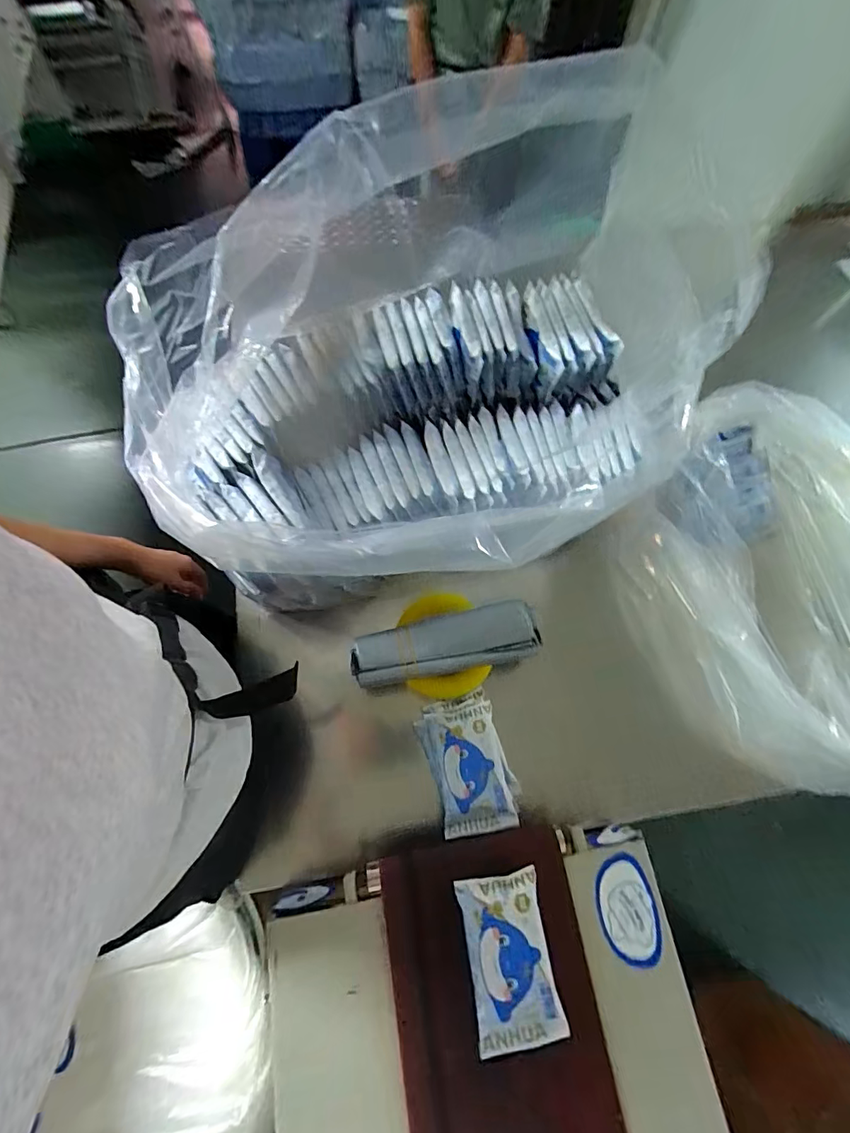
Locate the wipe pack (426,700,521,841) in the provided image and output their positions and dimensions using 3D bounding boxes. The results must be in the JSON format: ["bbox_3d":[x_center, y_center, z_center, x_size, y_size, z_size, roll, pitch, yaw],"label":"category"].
[{"bbox_3d":[0.054,0.246,0.545,0.084,0.015,0.139,-11,71,-4],"label":"wipe pack"}]

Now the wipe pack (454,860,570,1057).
[{"bbox_3d":[0.085,0.394,0.452,0.083,0.014,0.143,-9,71,-4],"label":"wipe pack"}]

